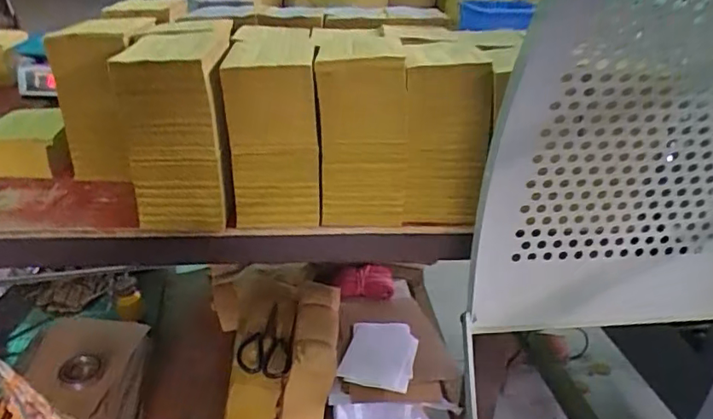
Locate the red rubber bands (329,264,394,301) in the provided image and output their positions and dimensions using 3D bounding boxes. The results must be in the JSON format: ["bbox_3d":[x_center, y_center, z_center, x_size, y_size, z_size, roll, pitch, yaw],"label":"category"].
[{"bbox_3d":[0.017,0.162,1.223,0.137,0.072,0.054,1,30,-5],"label":"red rubber bands"}]

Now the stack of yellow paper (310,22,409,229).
[{"bbox_3d":[0.004,-0.116,0.777,0.125,0.252,0.180,0,30,-7],"label":"stack of yellow paper"}]

